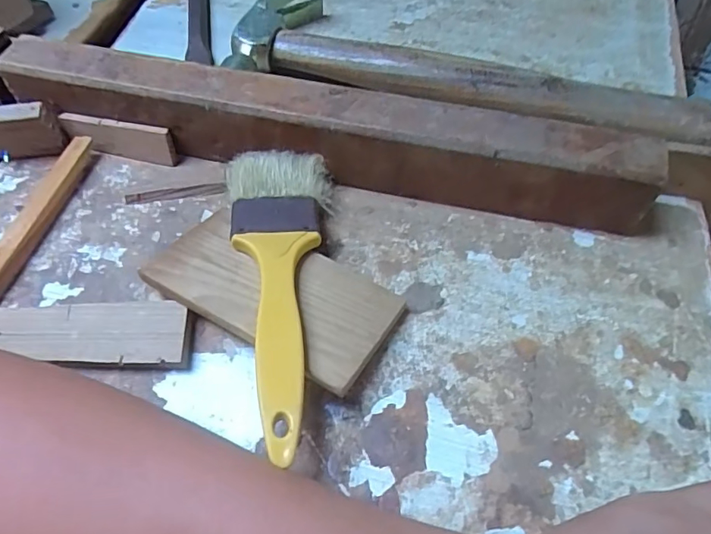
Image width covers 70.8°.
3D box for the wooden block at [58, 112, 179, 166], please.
[{"bbox_3d":[-0.148,-0.081,0.311,0.071,0.024,0.010,11,58,7],"label":"wooden block"}]

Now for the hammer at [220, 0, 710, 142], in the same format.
[{"bbox_3d":[0.072,-0.150,0.354,0.307,0.026,0.112,13,58,8],"label":"hammer"}]

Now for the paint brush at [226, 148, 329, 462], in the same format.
[{"bbox_3d":[-0.033,0.004,0.243,0.053,0.023,0.169,-7,57,-5],"label":"paint brush"}]

